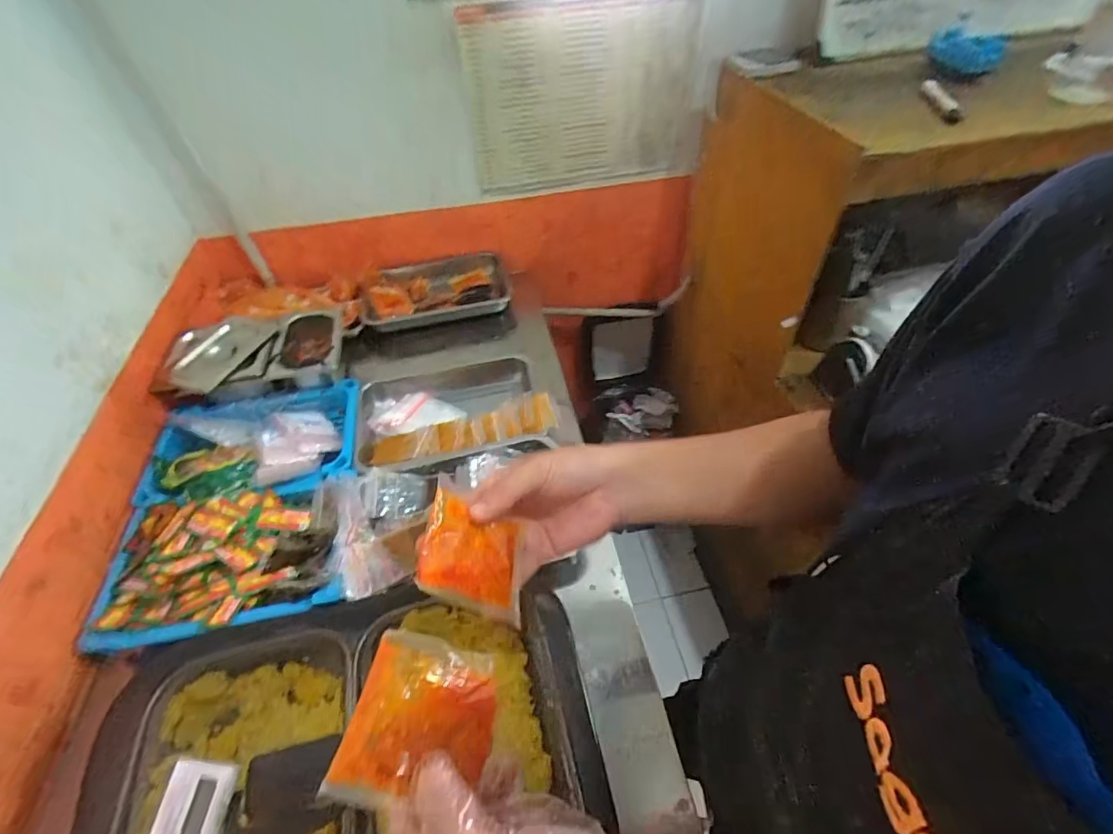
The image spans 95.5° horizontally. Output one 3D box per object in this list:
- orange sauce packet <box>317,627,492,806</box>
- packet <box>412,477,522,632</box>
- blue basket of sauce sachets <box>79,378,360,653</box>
[{"bbox_3d":[-0.075,0.170,0.283,0.076,0.006,0.082,16,56,-2],"label":"orange sauce packet"},{"bbox_3d":[-0.055,0.090,0.350,0.008,0.089,0.076,-25,43,34],"label":"packet"},{"bbox_3d":[-0.447,0.110,0.723,0.302,0.070,0.385,-11,48,-6],"label":"blue basket of sauce sachets"}]

